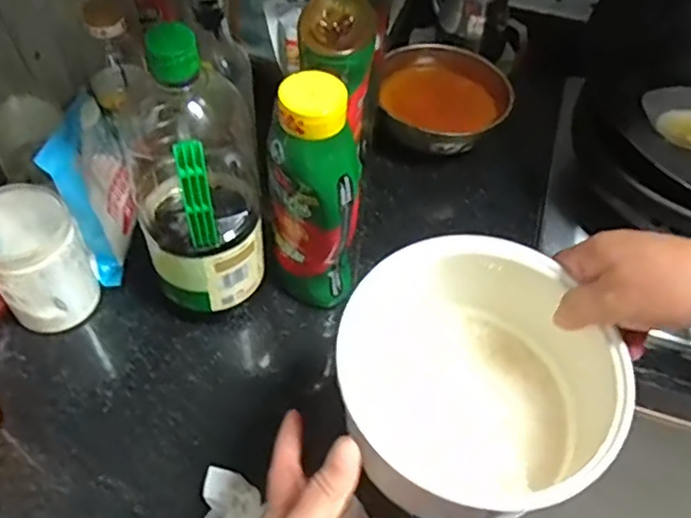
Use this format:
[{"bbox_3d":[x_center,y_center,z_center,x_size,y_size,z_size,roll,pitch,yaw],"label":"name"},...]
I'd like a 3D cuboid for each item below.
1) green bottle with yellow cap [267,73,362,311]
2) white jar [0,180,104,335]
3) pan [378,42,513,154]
[{"bbox_3d":[-0.028,-0.044,0.561,0.074,0.244,0.057,-5,53,-8],"label":"green bottle with yellow cap"},{"bbox_3d":[-0.290,0.000,0.588,0.081,0.122,0.094,-36,63,-27],"label":"white jar"},{"bbox_3d":[0.122,-0.193,0.784,0.155,0.068,0.168,9,53,3],"label":"pan"}]

